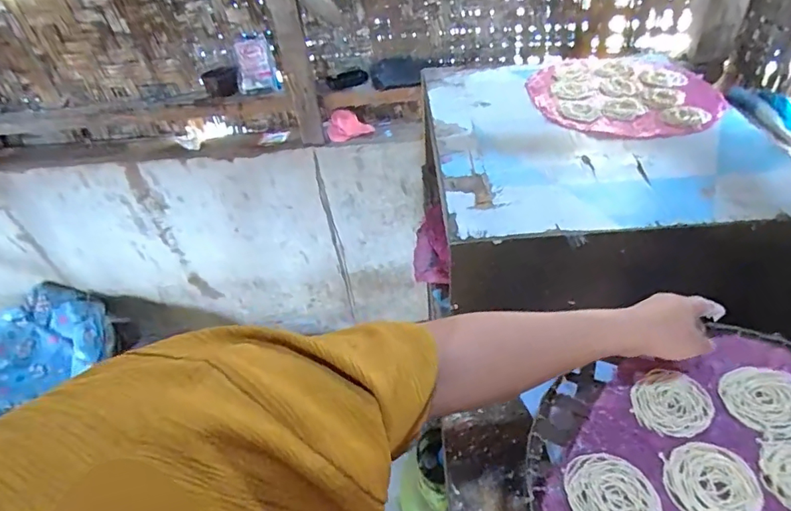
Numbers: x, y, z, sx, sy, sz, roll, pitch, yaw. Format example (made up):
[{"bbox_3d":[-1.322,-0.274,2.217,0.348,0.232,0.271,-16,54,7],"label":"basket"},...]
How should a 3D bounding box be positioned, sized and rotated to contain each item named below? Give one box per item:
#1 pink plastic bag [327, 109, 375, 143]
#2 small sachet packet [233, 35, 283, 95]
[{"bbox_3d":[-0.132,-0.362,1.334,0.121,0.062,0.097,-18,42,-13],"label":"pink plastic bag"},{"bbox_3d":[-0.365,-0.488,1.257,0.106,0.131,0.018,-9,22,10],"label":"small sachet packet"}]

